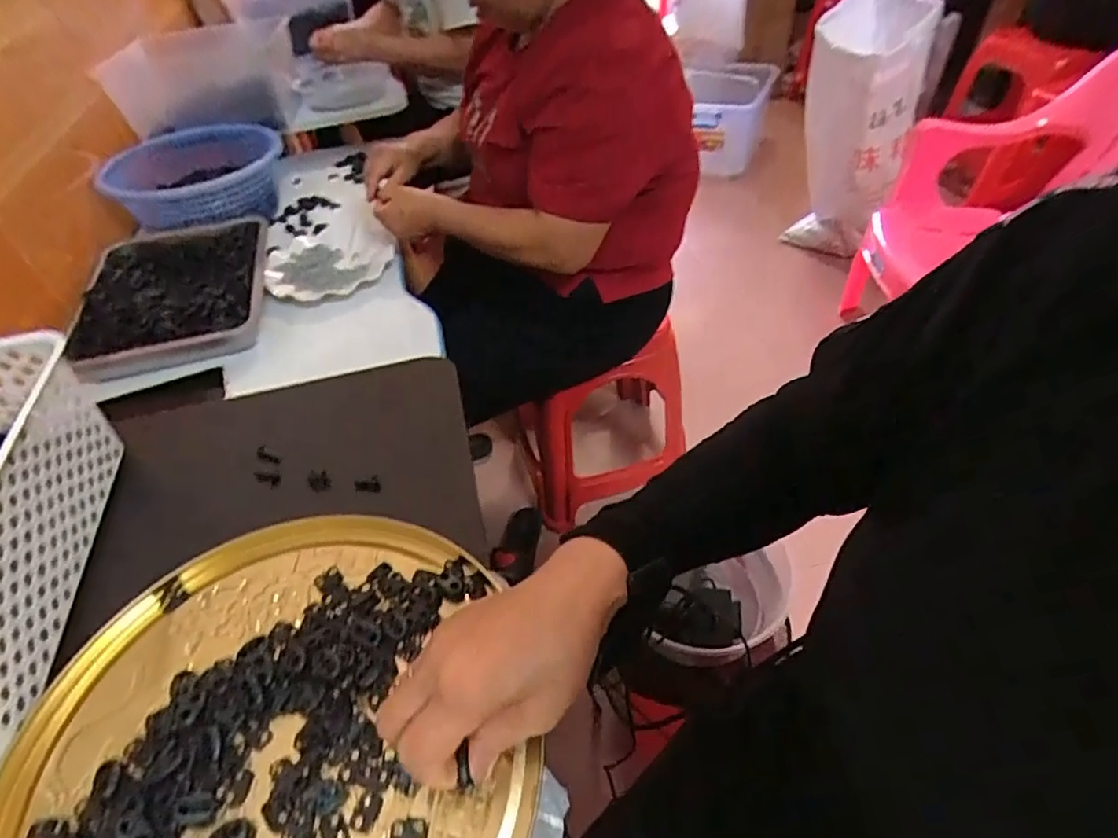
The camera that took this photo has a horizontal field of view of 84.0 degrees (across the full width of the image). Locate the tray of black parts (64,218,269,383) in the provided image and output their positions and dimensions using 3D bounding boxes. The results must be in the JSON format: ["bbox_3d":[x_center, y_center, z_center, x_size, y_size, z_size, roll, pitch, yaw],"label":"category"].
[{"bbox_3d":[-0.528,-0.179,0.865,0.227,0.064,0.307,-15,46,-10],"label":"tray of black parts"}]

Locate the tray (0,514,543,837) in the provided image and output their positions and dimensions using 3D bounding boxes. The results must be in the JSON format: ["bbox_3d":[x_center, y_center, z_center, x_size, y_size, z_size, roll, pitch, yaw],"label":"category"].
[{"bbox_3d":[-0.167,0.184,0.343,0.278,0.016,0.283,-3,45,3],"label":"tray"}]

